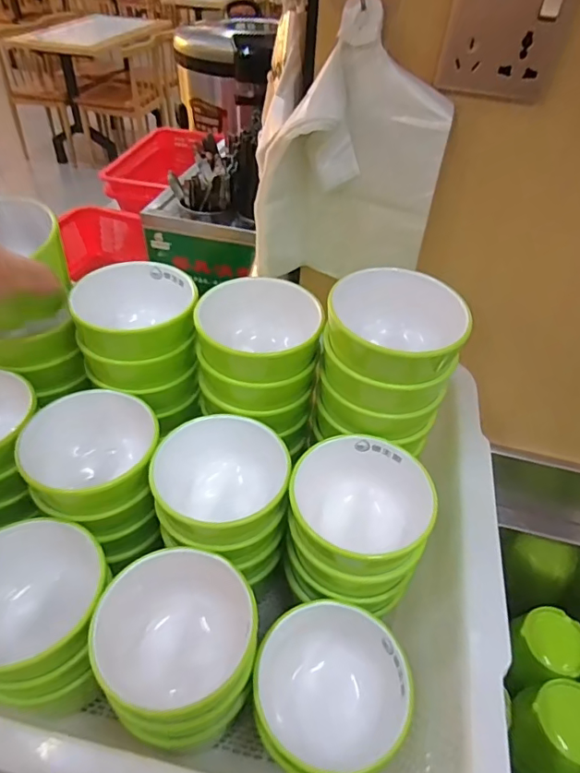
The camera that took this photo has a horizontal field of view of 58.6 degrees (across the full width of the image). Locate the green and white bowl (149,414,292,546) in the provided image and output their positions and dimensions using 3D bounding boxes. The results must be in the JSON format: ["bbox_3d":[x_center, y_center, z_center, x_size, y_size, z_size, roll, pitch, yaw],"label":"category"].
[{"bbox_3d":[-0.056,0.082,0.427,0.103,0.068,0.105,1,43,-1],"label":"green and white bowl"}]

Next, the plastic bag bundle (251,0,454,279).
[{"bbox_3d":[0.049,-0.195,0.461,0.156,0.218,0.055,2,43,0],"label":"plastic bag bundle"}]

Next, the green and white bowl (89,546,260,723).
[{"bbox_3d":[-0.077,0.178,0.370,0.105,0.059,0.095,25,48,23],"label":"green and white bowl"}]

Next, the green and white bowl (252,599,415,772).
[{"bbox_3d":[0.032,0.220,0.379,0.106,0.068,0.102,1,43,-1],"label":"green and white bowl"}]

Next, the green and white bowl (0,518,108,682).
[{"bbox_3d":[-0.188,0.161,0.385,0.100,0.068,0.097,1,43,-1],"label":"green and white bowl"}]

